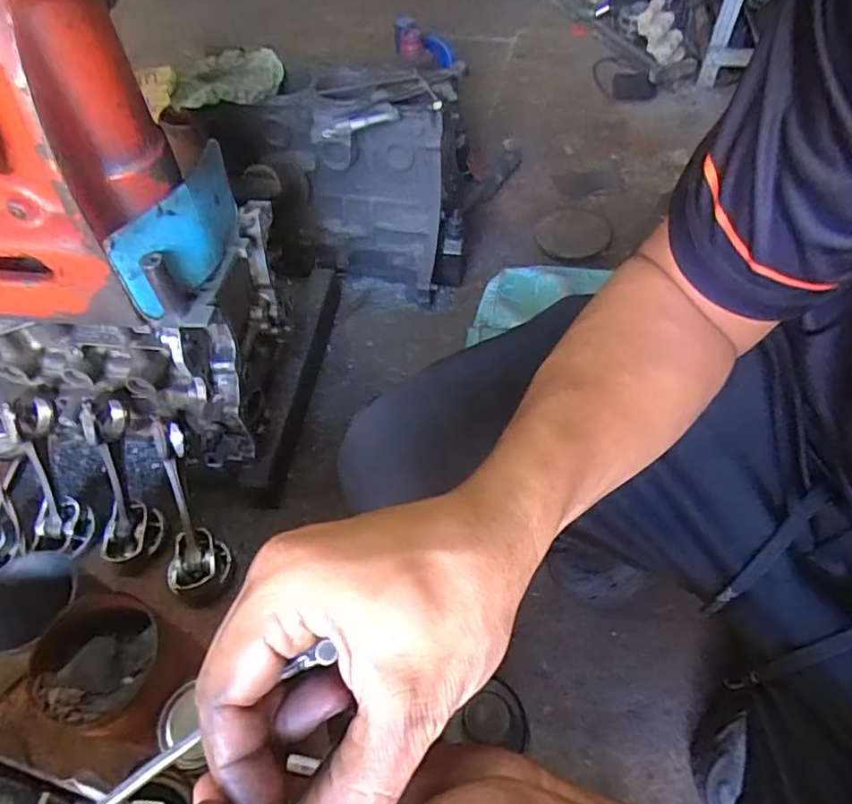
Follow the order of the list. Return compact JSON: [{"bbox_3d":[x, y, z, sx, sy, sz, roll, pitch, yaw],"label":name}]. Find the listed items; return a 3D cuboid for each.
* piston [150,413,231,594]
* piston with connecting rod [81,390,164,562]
[{"bbox_3d":[-0.282,0.122,0.683,0.063,0.060,0.207,-13,91,-7],"label":"piston"},{"bbox_3d":[-0.364,0.086,0.685,0.069,0.200,0.062,-3,21,0],"label":"piston with connecting rod"}]

